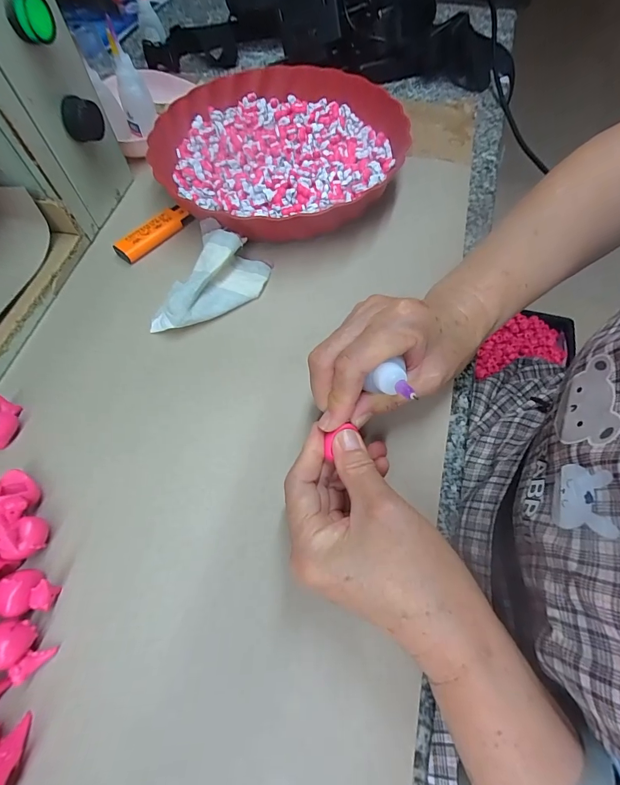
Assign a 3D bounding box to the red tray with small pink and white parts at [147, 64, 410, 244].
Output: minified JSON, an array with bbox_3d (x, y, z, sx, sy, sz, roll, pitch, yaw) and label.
[{"bbox_3d":[-0.029,-0.240,0.369,0.235,0.040,0.241,-40,70,-17],"label":"red tray with small pink and white parts"}]

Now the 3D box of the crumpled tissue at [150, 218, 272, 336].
[{"bbox_3d":[-0.082,-0.093,0.311,0.071,0.027,0.103,20,65,10],"label":"crumpled tissue"}]

